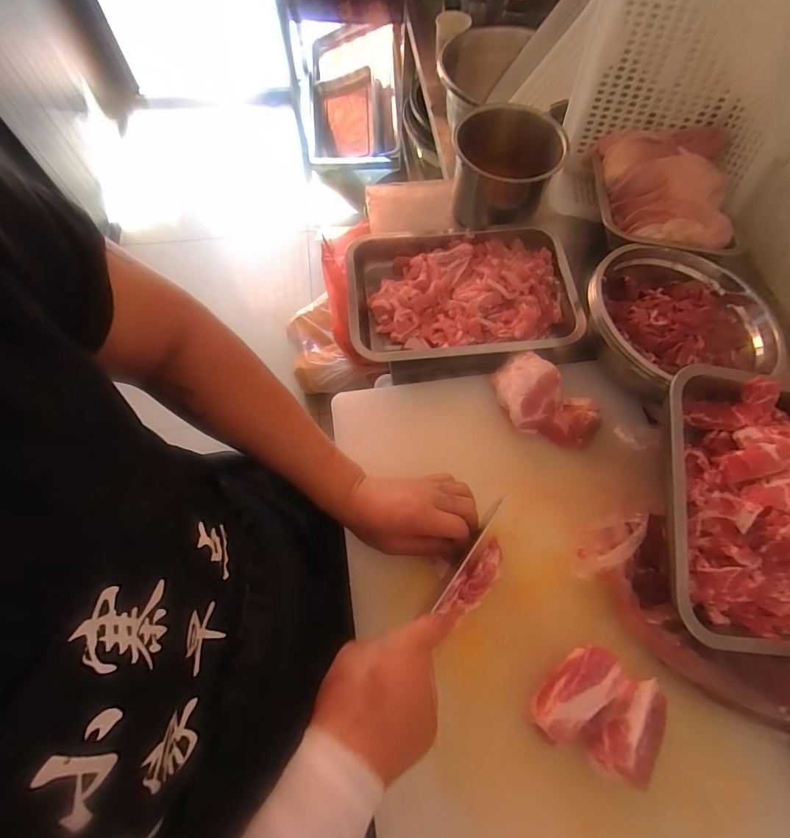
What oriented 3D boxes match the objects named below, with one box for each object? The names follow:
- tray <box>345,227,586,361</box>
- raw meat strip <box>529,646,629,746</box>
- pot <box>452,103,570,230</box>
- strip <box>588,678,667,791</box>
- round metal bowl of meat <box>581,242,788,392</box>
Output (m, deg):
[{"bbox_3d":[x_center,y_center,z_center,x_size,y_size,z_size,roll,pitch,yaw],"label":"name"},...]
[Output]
[{"bbox_3d":[0.099,-0.174,0.596,0.326,0.053,0.206,-4,69,-3],"label":"tray"},{"bbox_3d":[0.172,0.258,0.395,0.098,0.038,0.050,-28,72,-12],"label":"raw meat strip"},{"bbox_3d":[0.153,-0.359,0.630,0.150,0.113,0.131,22,70,7],"label":"pot"},{"bbox_3d":[0.221,0.285,0.380,0.091,0.031,0.050,-37,74,-14],"label":"strip"},{"bbox_3d":[0.361,-0.134,0.536,0.206,0.075,0.192,0,69,-1],"label":"round metal bowl of meat"}]

